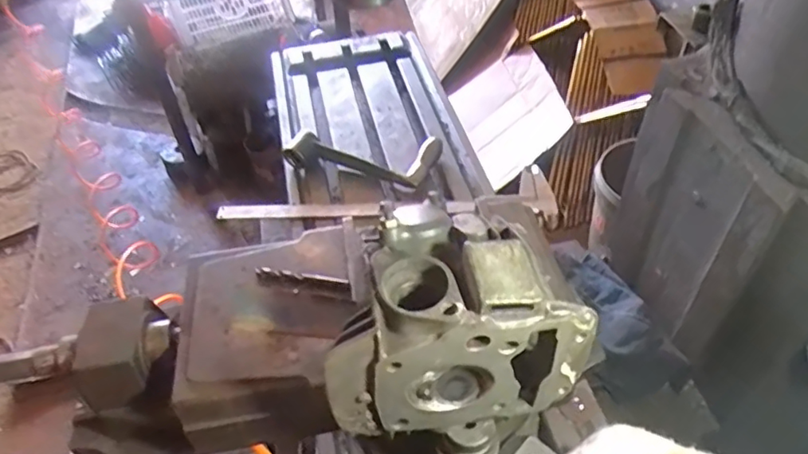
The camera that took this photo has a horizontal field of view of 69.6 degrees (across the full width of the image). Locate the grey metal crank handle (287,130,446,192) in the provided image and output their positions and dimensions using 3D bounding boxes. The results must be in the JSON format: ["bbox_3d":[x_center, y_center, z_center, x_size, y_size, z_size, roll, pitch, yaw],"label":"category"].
[{"bbox_3d":[-0.052,-0.094,0.748,0.199,0.033,0.073,3,47,4],"label":"grey metal crank handle"}]

